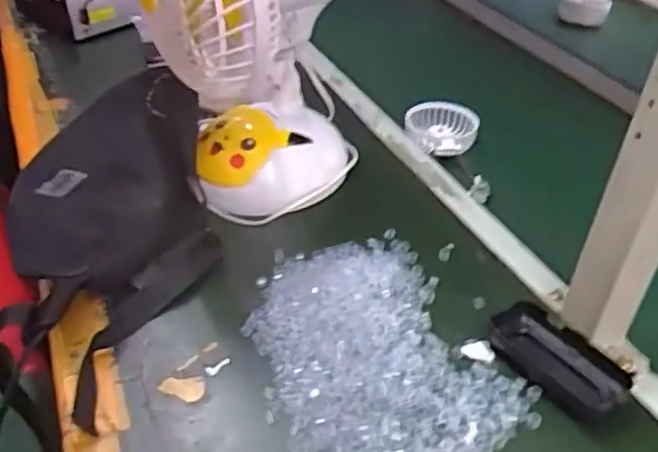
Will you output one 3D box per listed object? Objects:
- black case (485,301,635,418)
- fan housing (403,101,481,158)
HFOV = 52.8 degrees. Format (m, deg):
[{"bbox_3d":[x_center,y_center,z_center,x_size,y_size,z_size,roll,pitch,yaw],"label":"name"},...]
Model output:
[{"bbox_3d":[0.178,0.104,0.517,0.053,0.021,0.106,-25,45,-31],"label":"black case"},{"bbox_3d":[0.143,-0.121,0.834,0.084,0.037,0.093,1,37,-3],"label":"fan housing"}]

